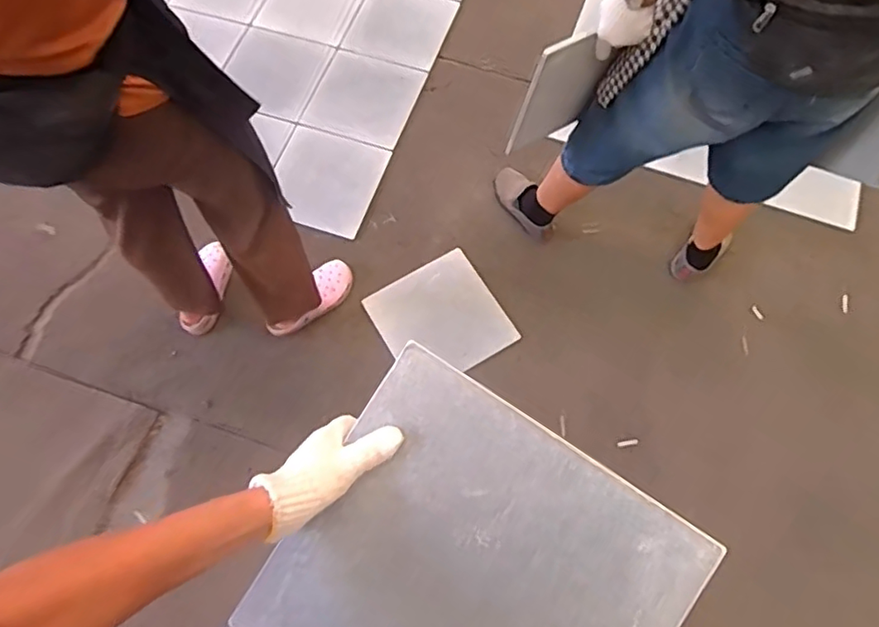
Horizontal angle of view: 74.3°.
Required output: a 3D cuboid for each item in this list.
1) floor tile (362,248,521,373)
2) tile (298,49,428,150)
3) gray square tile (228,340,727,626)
[{"bbox_3d":[0.000,0.013,1.491,0.293,0.021,0.305,-30,69,-6],"label":"floor tile"},{"bbox_3d":[-0.232,-0.672,1.802,0.302,0.017,0.310,18,69,9],"label":"tile"},{"bbox_3d":[0.016,0.225,0.479,0.294,0.009,0.292,33,88,17],"label":"gray square tile"}]

